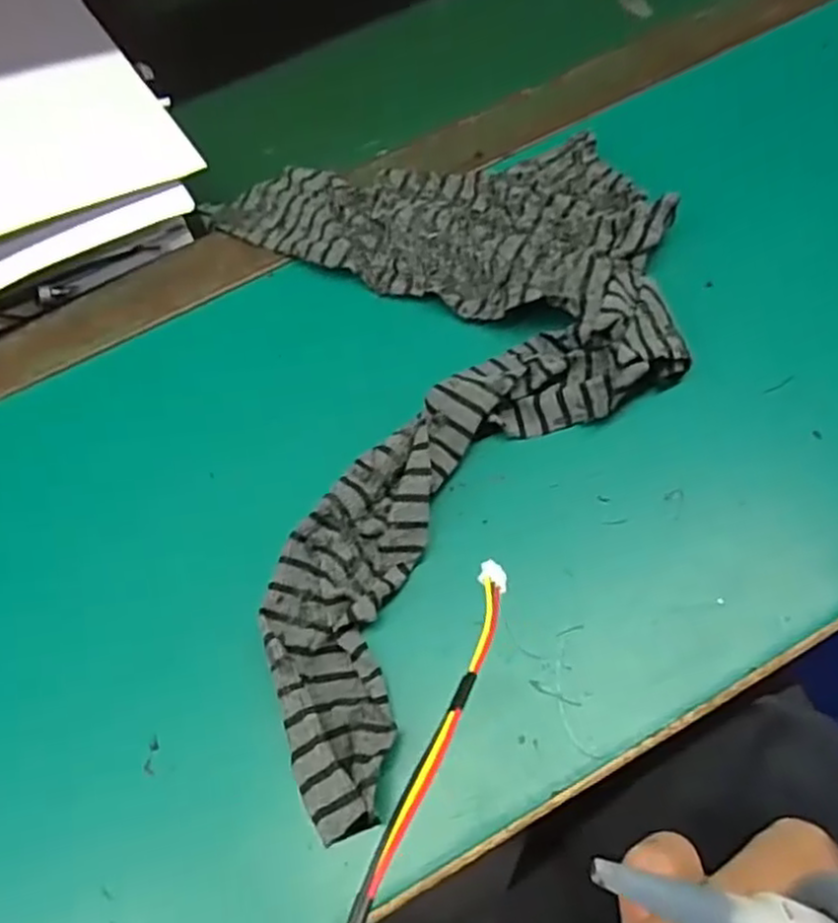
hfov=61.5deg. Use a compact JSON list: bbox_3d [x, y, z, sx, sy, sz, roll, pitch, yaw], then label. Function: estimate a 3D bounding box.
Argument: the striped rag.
[{"bbox_3d":[0.026,-0.038,0.332,0.210,0.040,0.339,-12,62,0],"label":"striped rag"}]

